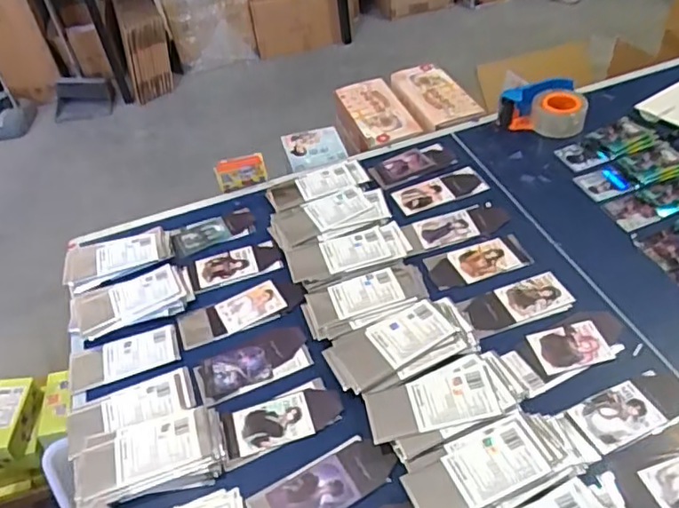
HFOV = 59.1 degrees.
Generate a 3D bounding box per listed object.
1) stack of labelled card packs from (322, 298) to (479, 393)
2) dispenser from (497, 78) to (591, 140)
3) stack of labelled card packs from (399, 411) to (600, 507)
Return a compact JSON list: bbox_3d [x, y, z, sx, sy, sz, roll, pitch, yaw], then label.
[{"bbox_3d":[0.084,0.126,0.809,0.197,0.040,0.107,-17,44,-10],"label":"stack of labelled card packs"},{"bbox_3d":[0.402,-0.296,1.177,0.158,0.078,0.107,12,46,20],"label":"dispenser"},{"bbox_3d":[0.186,0.240,0.681,0.220,0.036,0.094,-17,44,-10],"label":"stack of labelled card packs"}]

